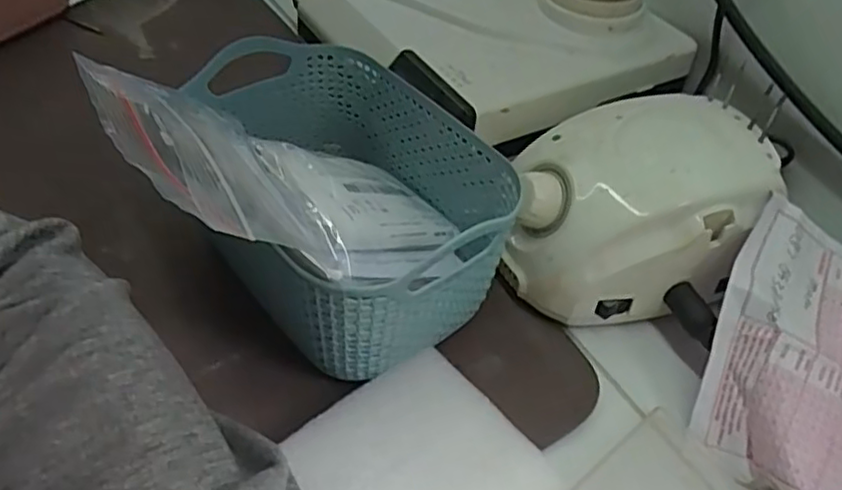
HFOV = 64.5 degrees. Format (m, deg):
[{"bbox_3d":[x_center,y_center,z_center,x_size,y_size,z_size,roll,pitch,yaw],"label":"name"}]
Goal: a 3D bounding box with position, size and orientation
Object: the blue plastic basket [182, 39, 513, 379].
[{"bbox_3d":[-0.040,-0.026,0.335,0.176,0.078,0.127,37,54,25],"label":"blue plastic basket"}]

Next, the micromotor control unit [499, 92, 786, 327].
[{"bbox_3d":[0.113,-0.024,0.359,0.142,0.067,0.106,-1,48,-7],"label":"micromotor control unit"}]

